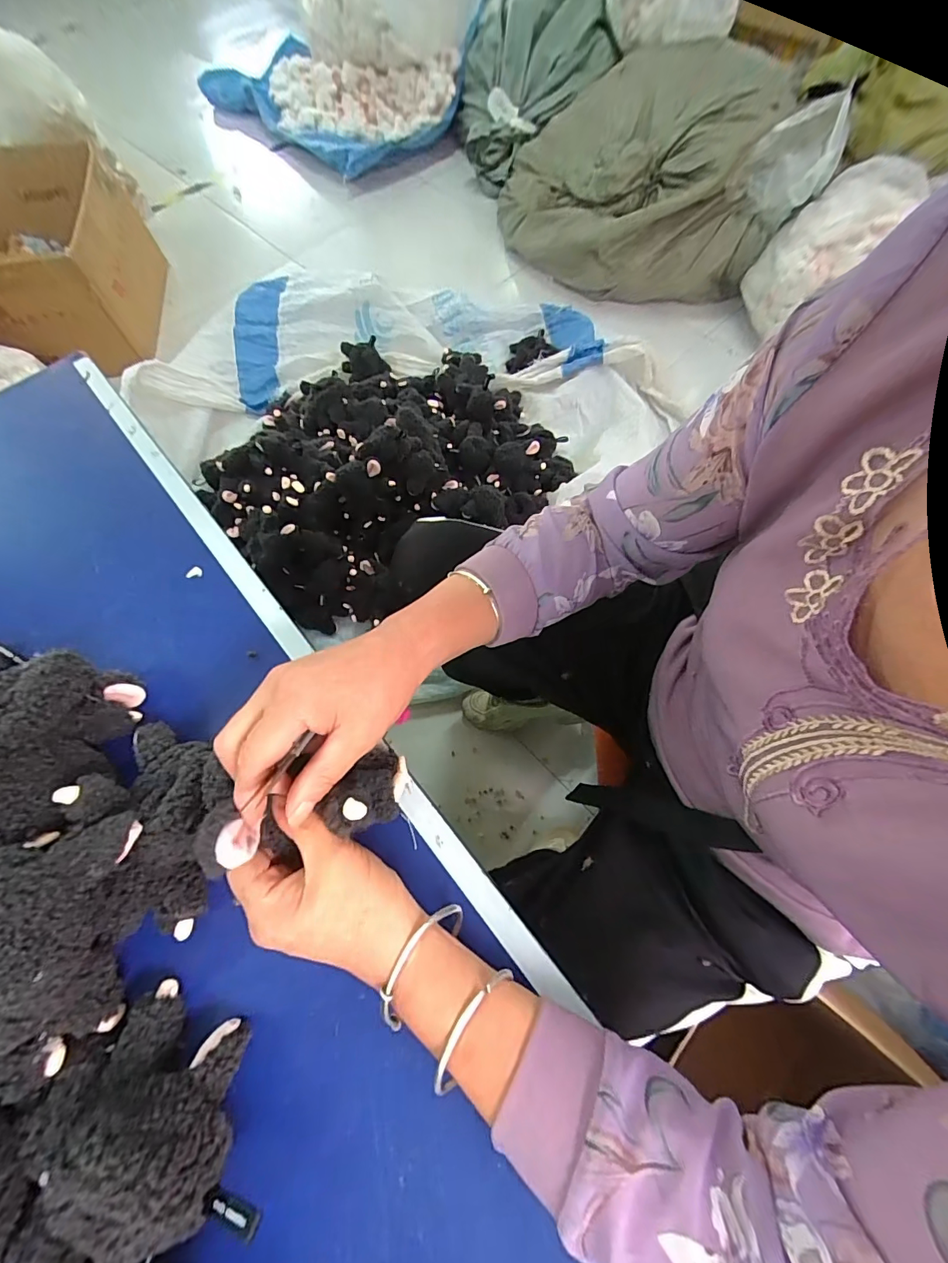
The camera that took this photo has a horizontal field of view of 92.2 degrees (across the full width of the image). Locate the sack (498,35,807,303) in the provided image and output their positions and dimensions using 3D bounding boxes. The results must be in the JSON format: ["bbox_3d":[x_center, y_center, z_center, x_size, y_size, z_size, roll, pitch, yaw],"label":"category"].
[{"bbox_3d":[0.474,-1.369,1.318,0.769,0.356,0.835,8,68,6],"label":"sack"}]

